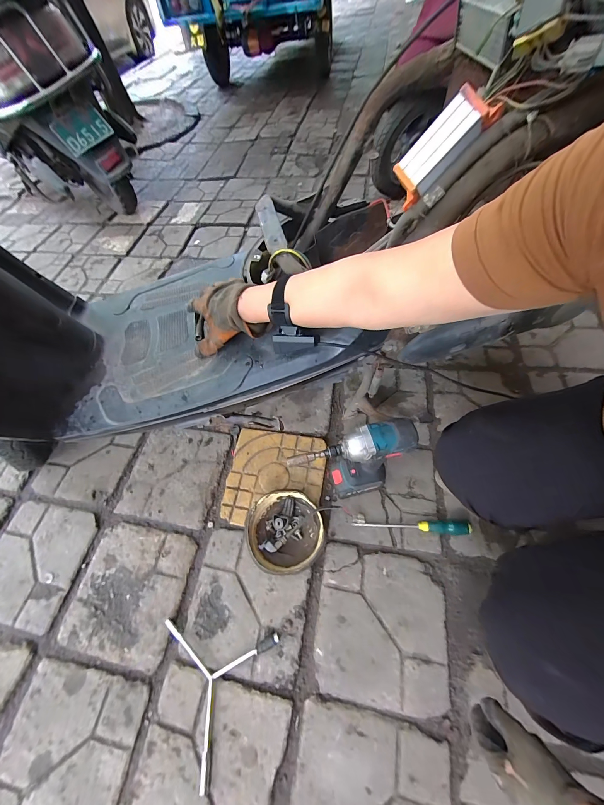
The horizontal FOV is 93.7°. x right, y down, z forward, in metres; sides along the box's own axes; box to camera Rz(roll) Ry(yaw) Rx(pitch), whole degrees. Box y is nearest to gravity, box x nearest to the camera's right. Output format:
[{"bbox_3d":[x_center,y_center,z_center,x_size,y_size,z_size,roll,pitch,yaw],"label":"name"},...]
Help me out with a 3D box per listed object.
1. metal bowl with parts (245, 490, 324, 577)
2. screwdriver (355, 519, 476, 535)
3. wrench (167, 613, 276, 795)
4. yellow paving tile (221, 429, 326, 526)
[{"bbox_3d":[-0.038,0.288,0.640,0.169,0.044,0.167,-8,61,-2],"label":"metal bowl with parts"},{"bbox_3d":[0.244,0.280,0.630,0.247,0.036,0.030,-3,61,1],"label":"screwdriver"},{"bbox_3d":[-0.171,0.545,0.519,0.230,0.019,0.214,3,61,5],"label":"wrench"},{"bbox_3d":[-0.066,0.181,0.701,0.229,0.015,0.229,6,62,6],"label":"yellow paving tile"}]

